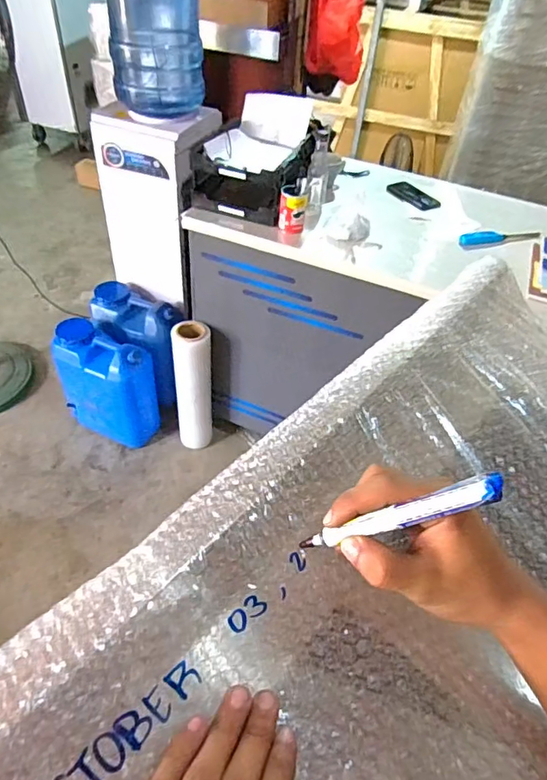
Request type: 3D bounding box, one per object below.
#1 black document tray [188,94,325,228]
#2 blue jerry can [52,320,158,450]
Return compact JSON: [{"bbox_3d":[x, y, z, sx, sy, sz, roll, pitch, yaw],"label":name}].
[{"bbox_3d":[-0.035,-0.669,1.410,0.294,0.186,0.423,13,45,7],"label":"black document tray"},{"bbox_3d":[-0.585,-0.008,1.753,0.323,0.413,0.156,15,46,9],"label":"blue jerry can"}]

